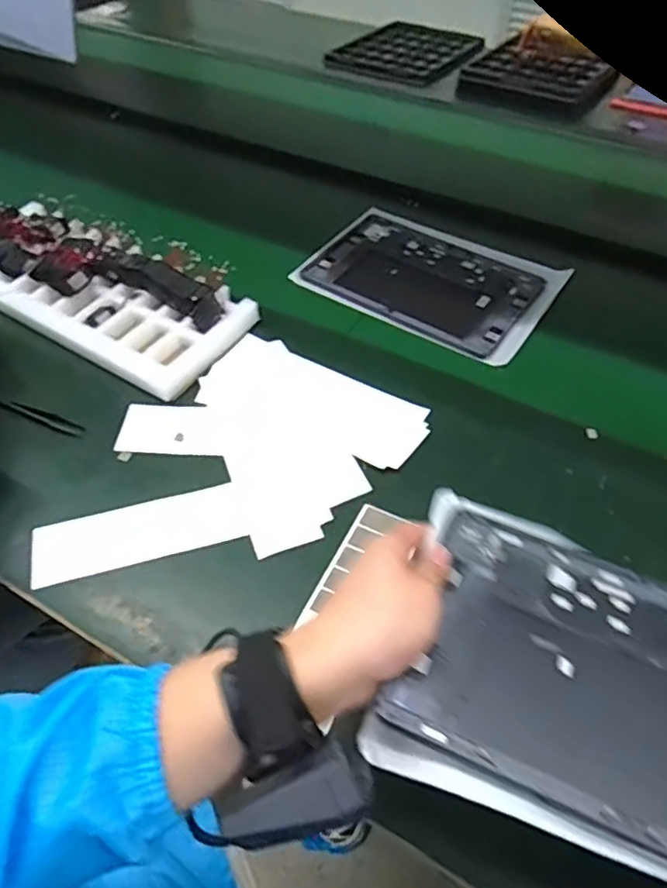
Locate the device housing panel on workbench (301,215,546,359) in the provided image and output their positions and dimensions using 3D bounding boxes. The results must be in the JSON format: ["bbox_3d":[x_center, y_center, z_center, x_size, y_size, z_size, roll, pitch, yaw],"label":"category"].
[{"bbox_3d":[0.113,-0.204,0.743,0.254,0.010,0.173,30,56,22],"label":"device housing panel on workbench"}]

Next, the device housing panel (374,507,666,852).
[{"bbox_3d":[0.173,0.135,0.338,0.249,0.006,0.167,20,41,14],"label":"device housing panel"}]

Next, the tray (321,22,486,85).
[{"bbox_3d":[0.177,-0.841,1.277,0.243,0.027,0.359,26,54,19],"label":"tray"}]

